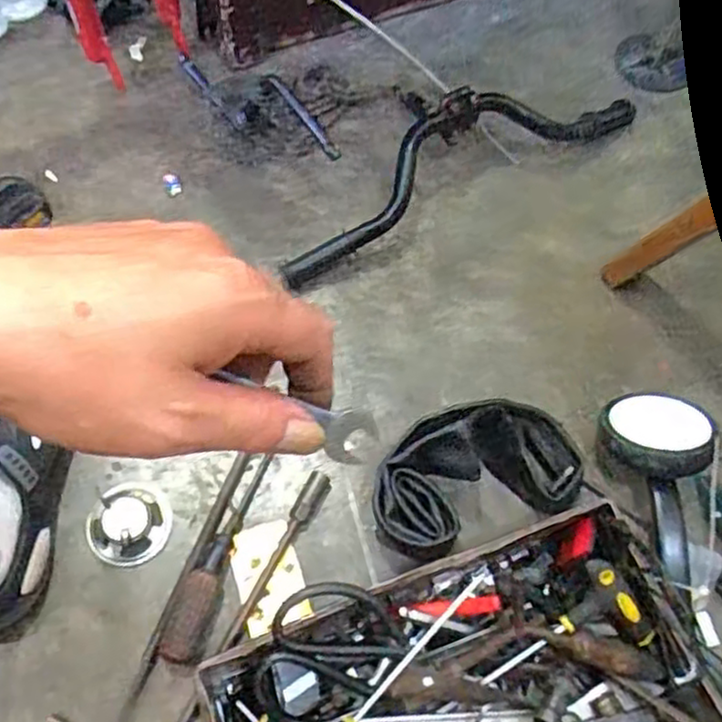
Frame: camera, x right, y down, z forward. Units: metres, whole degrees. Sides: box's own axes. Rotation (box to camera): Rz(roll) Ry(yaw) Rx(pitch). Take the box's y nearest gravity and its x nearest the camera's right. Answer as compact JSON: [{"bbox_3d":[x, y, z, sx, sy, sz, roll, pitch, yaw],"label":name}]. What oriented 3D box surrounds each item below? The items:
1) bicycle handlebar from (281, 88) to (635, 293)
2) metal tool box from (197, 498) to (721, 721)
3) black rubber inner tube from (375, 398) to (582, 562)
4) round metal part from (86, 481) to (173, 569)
[{"bbox_3d":[0.123,-0.242,0.851,0.499,0.096,0.088,-28,68,-17],"label":"bicycle handlebar"},{"bbox_3d":[0.082,0.278,0.573,0.366,0.112,0.214,-20,66,-13],"label":"metal tool box"},{"bbox_3d":[0.107,0.102,0.686,0.208,0.078,0.122,-17,65,-12],"label":"black rubber inner tube"},{"bbox_3d":[-0.212,0.145,0.665,0.070,0.026,0.077,2,63,-3],"label":"round metal part"}]

